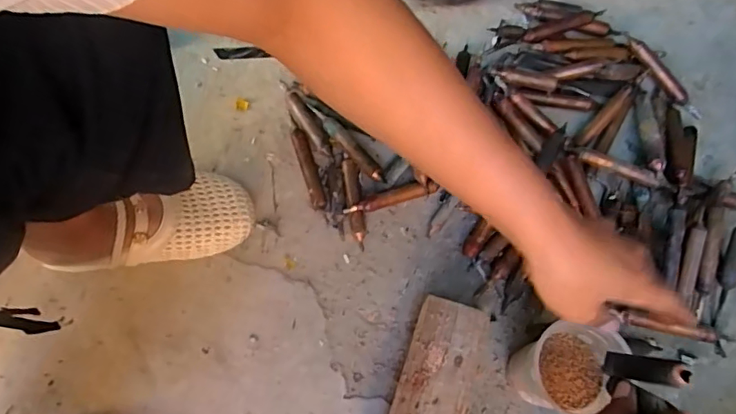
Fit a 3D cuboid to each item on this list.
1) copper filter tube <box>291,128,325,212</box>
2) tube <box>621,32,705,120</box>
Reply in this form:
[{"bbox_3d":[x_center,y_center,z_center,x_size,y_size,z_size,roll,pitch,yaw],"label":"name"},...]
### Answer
[{"bbox_3d":[-0.074,-0.047,0.640,0.018,0.011,0.109,-18,75,-5],"label":"copper filter tube"},{"bbox_3d":[0.375,-0.170,0.661,0.024,0.022,0.138,-37,77,-10],"label":"tube"}]

